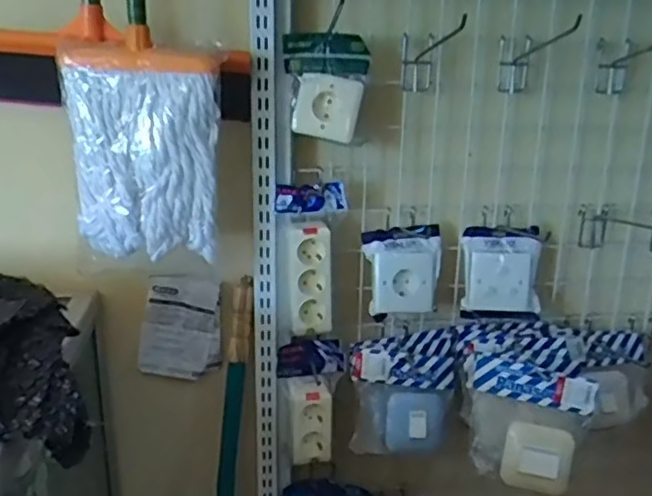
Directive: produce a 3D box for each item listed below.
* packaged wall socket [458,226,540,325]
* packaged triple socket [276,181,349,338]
[{"bbox_3d":[0.265,0.037,0.993,0.116,0.136,0.054,0,18,-2],"label":"packaged wall socket"},{"bbox_3d":[-0.021,0.017,0.929,0.091,0.209,0.043,0,18,-2],"label":"packaged triple socket"}]

